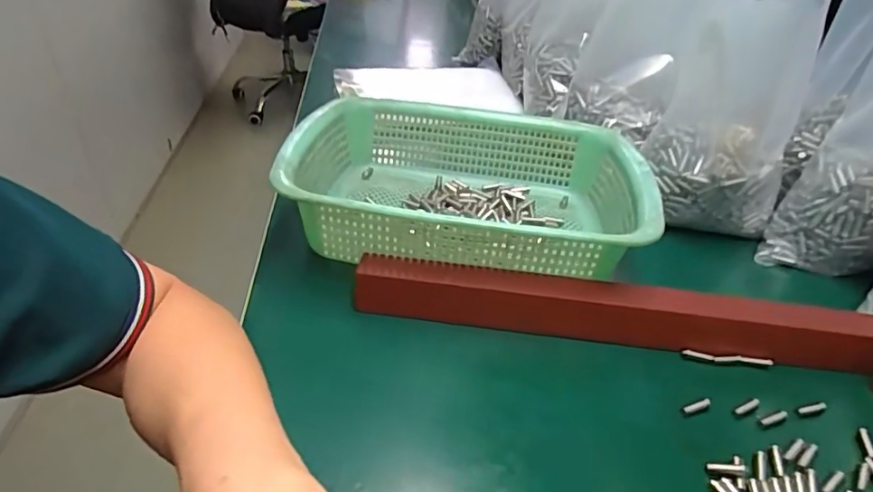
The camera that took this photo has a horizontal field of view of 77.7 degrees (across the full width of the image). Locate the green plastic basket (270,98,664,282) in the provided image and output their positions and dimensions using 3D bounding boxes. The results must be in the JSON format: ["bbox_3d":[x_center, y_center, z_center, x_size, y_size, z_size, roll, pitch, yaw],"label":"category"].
[{"bbox_3d":[0.029,-0.051,0.487,0.295,0.085,0.227,4,36,1],"label":"green plastic basket"}]

